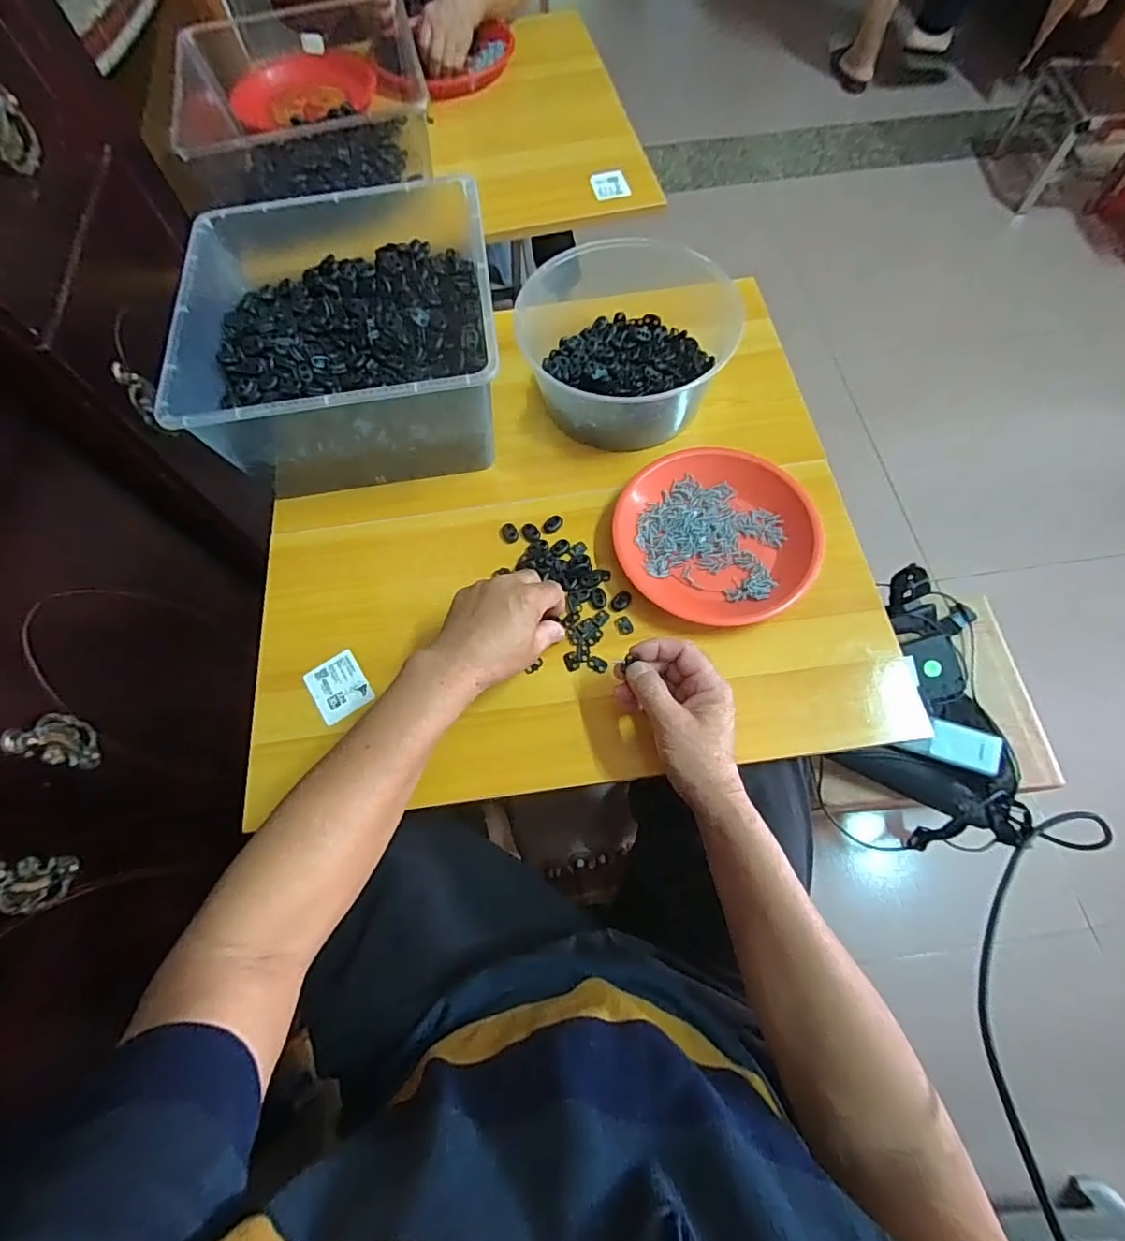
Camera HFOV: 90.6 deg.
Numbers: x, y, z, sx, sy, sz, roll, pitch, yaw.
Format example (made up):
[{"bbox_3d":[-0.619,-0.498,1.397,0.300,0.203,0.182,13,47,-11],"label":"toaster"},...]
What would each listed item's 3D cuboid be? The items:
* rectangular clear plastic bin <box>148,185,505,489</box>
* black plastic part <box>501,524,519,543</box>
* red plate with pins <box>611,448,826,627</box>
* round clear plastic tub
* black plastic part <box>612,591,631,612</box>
[{"bbox_3d":[-0.219,-0.296,0.590,0.296,0.134,0.311,-8,67,-1],"label":"rectangular clear plastic bin"},{"bbox_3d":[-0.054,-0.090,0.573,0.016,0.008,0.020,-22,68,-7],"label":"black plastic part"},{"bbox_3d":[0.148,-0.084,0.541,0.192,0.033,0.174,28,70,13],"label":"red plate with pins"},{"bbox_3d":[0.074,-0.312,0.612,0.215,0.087,0.241,34,72,15],"label":"round clear plastic tub"},{"bbox_3d":[0.057,-0.019,0.537,0.016,0.004,0.023,41,74,17],"label":"black plastic part"}]

